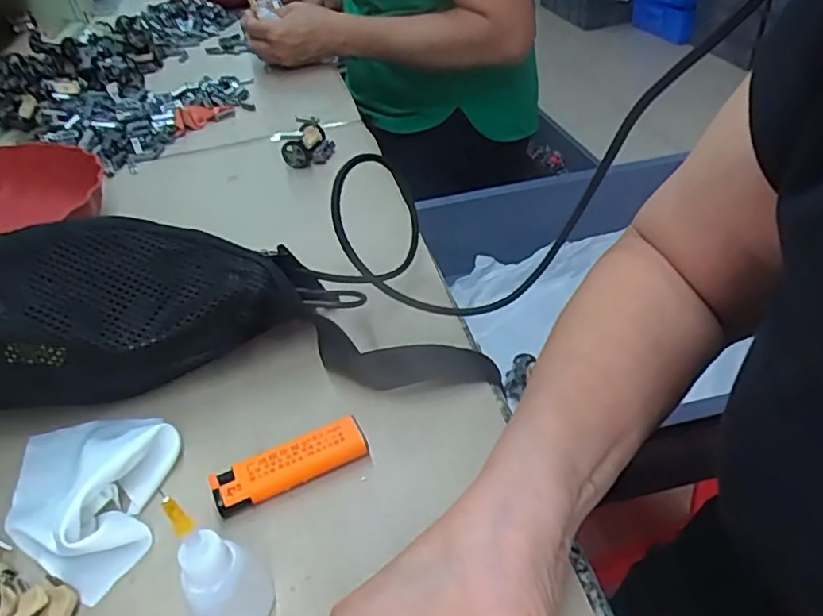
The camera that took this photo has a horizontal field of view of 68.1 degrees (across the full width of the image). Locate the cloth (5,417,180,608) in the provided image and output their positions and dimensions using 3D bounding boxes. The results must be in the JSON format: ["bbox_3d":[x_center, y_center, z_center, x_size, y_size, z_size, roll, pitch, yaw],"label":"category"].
[{"bbox_3d":[-0.173,0.085,0.321,0.115,0.026,0.083,19,46,27],"label":"cloth"}]

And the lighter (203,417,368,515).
[{"bbox_3d":[-0.063,0.083,0.320,0.080,0.014,0.021,-21,42,-17],"label":"lighter"}]

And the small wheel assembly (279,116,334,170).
[{"bbox_3d":[-0.107,-0.172,0.625,0.054,0.034,0.051,-14,41,-9],"label":"small wheel assembly"}]

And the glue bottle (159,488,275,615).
[{"bbox_3d":[-0.078,0.100,0.240,0.031,0.090,0.031,-28,45,-24],"label":"glue bottle"}]

